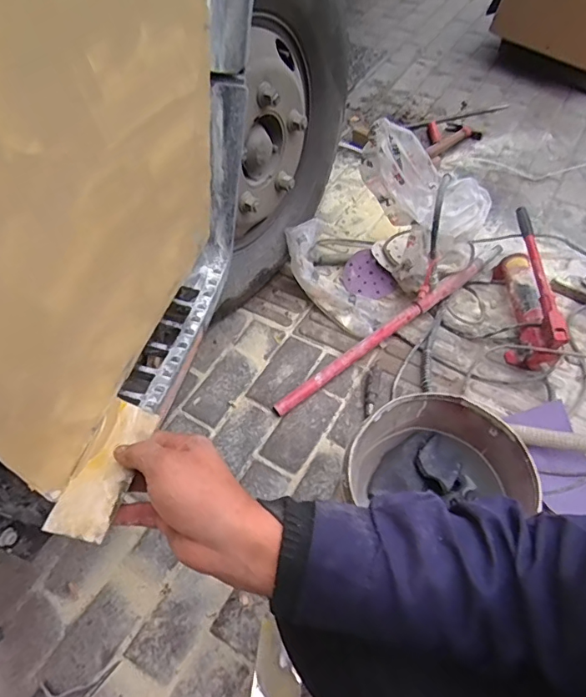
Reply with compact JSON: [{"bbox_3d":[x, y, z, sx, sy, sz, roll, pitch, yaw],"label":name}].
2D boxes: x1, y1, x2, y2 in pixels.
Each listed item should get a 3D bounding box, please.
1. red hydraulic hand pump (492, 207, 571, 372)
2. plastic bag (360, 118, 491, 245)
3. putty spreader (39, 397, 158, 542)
[{"bbox_3d":[0.530,-0.141,1.113,0.086,0.148,0.396,3,55,5],"label":"red hydraulic hand pump"},{"bbox_3d":[0.289,-0.345,1.075,0.342,0.140,0.141,31,57,-12],"label":"plastic bag"},{"bbox_3d":[-0.167,0.105,0.434,0.065,0.006,0.127,0,53,29],"label":"putty spreader"}]

